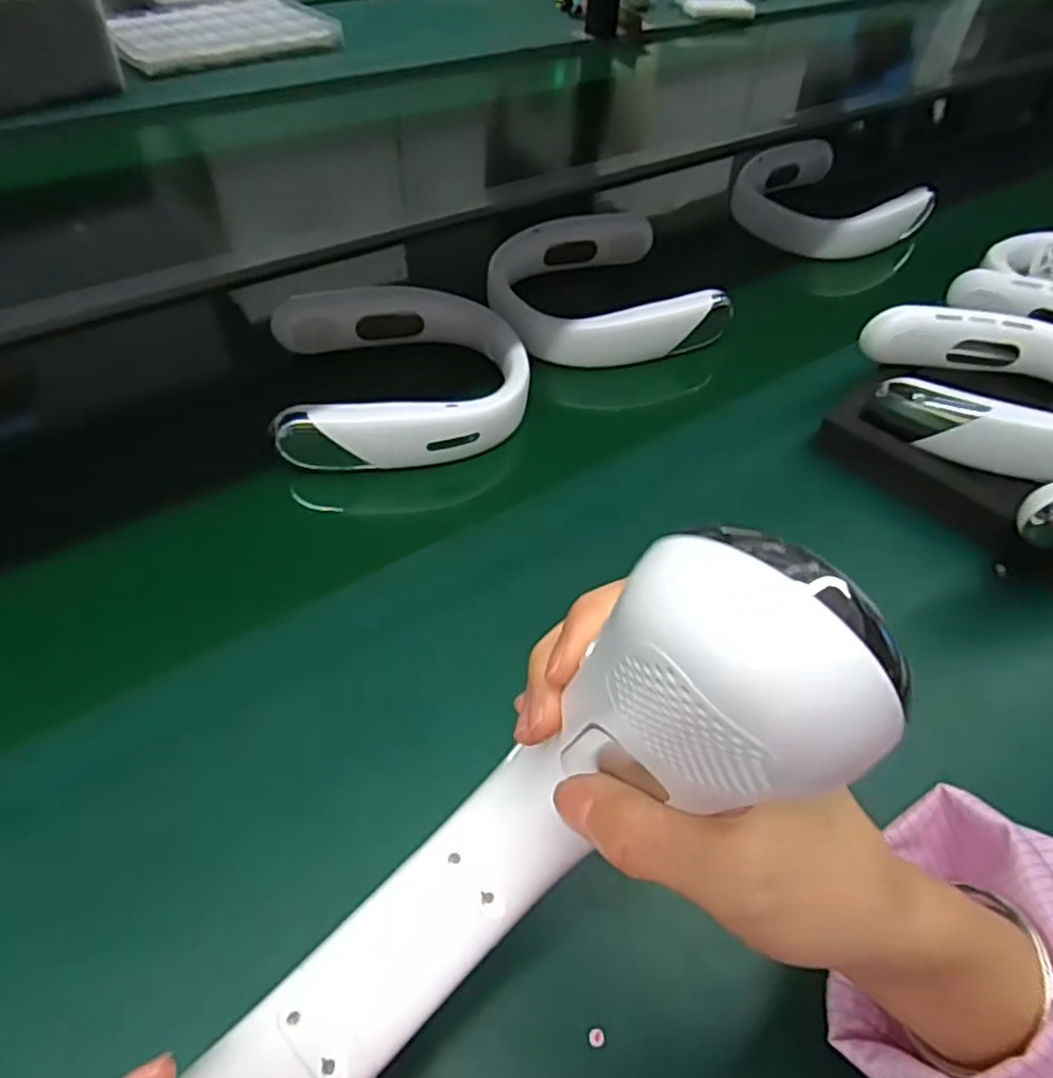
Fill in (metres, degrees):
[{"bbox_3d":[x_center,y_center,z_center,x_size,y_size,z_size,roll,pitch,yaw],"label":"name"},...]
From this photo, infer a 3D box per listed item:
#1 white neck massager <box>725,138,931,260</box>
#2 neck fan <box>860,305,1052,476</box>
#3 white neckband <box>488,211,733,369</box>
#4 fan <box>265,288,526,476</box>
[{"bbox_3d":[0.344,-0.399,0.845,0.185,0.053,0.178,-26,58,-24],"label":"white neck massager"},{"bbox_3d":[0.374,-0.112,0.532,0.201,0.074,0.153,1,51,-4],"label":"neck fan"},{"bbox_3d":[0.073,-0.236,0.692,0.193,0.052,0.190,-19,55,-19],"label":"white neckband"},{"bbox_3d":[-0.100,-0.140,0.589,0.200,0.042,0.196,-8,53,-12],"label":"fan"}]

